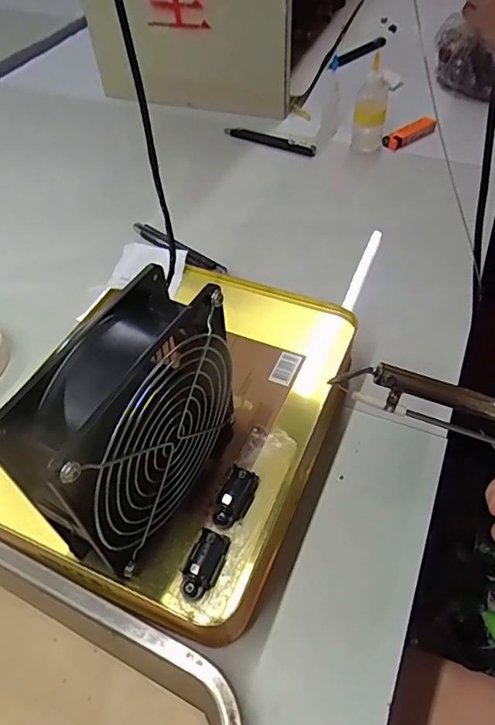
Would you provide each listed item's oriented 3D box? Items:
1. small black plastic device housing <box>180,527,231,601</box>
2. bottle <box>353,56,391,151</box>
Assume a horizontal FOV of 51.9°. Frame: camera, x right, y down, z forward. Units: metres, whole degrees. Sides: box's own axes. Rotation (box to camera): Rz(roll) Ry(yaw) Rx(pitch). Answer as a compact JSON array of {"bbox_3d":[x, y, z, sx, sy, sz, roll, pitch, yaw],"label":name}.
[{"bbox_3d":[-0.023,0.108,0.270,0.016,0.013,0.033,18,52,15],"label":"small black plastic device housing"},{"bbox_3d":[0.153,-0.310,0.625,0.036,0.100,0.040,-35,58,-26],"label":"bottle"}]

